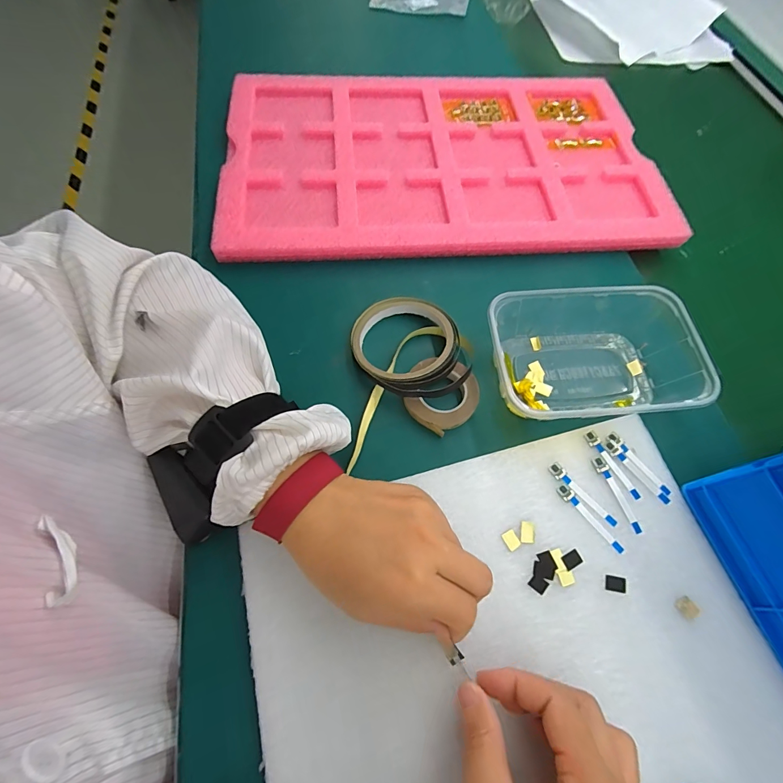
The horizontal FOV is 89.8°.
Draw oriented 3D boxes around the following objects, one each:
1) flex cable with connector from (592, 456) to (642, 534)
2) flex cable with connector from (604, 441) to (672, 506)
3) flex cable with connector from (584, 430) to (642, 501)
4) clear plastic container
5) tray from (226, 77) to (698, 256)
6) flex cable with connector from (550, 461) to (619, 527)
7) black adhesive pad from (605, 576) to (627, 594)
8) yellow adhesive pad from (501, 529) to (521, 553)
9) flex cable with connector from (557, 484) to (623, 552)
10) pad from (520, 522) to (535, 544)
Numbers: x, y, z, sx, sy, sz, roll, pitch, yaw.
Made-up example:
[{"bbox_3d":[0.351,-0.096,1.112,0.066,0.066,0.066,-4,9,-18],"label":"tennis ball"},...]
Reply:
[{"bbox_3d":[0.175,0.078,0.302,0.011,0.004,0.060,-20,67,-11],"label":"flex cable with connector"},{"bbox_3d":[0.195,0.063,0.310,0.009,0.004,0.060,-36,71,-17],"label":"flex cable with connector"},{"bbox_3d":[0.175,0.058,0.312,0.010,0.004,0.060,-24,68,-13],"label":"flex cable with connector"},{"bbox_3d":[0.168,-0.029,0.337,0.168,0.050,0.117,-4,65,-4],"label":"clear plastic container"},{"bbox_3d":[0.057,-0.273,0.461,0.480,0.034,0.283,-4,65,-4],"label":"tray"},{"bbox_3d":[0.146,0.079,0.300,0.011,0.004,0.060,-36,71,-17],"label":"flex cable with connector"},{"bbox_3d":[0.158,0.135,0.276,0.015,0.004,0.010,11,61,2],"label":"black adhesive pad"},{"bbox_3d":[0.087,0.107,0.283,0.011,0.004,0.013,-25,69,-13],"label":"yellow adhesive pad"},{"bbox_3d":[0.148,0.095,0.293,0.010,0.004,0.059,-33,70,-16],"label":"flex cable with connector"},{"bbox_3d":[0.100,0.103,0.287,0.010,0.004,0.015,9,64,0],"label":"pad"}]

